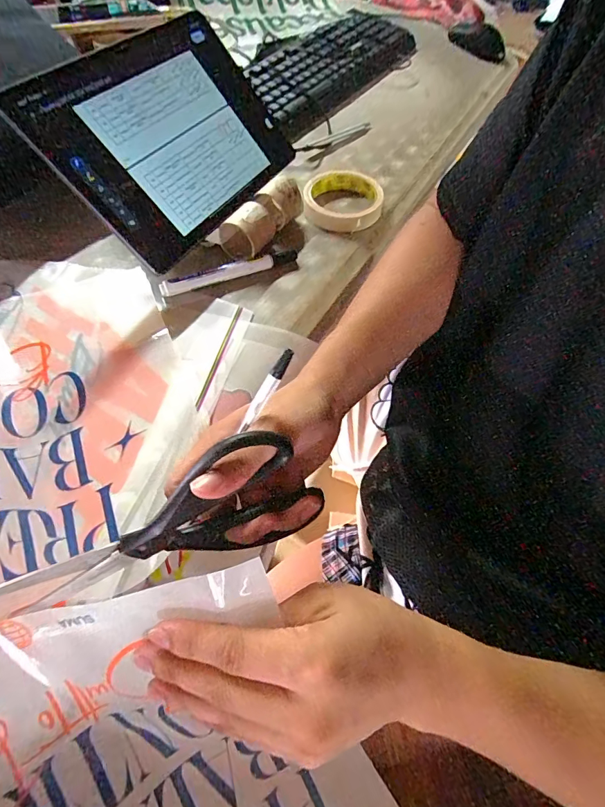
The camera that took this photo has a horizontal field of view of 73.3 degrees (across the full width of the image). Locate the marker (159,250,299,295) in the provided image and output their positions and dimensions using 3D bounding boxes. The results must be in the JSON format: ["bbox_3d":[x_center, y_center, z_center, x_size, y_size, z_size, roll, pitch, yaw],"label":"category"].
[{"bbox_3d":[-0.071,-0.134,0.408,0.142,0.018,0.013,-22,63,-15],"label":"marker"}]

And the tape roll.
[{"bbox_3d":[0.047,-0.236,0.475,0.088,0.022,0.102,3,60,-1],"label":"tape roll"}]

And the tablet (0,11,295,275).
[{"bbox_3d":[-0.119,-0.259,0.389,0.163,0.011,0.249,47,58,-24],"label":"tablet"}]

